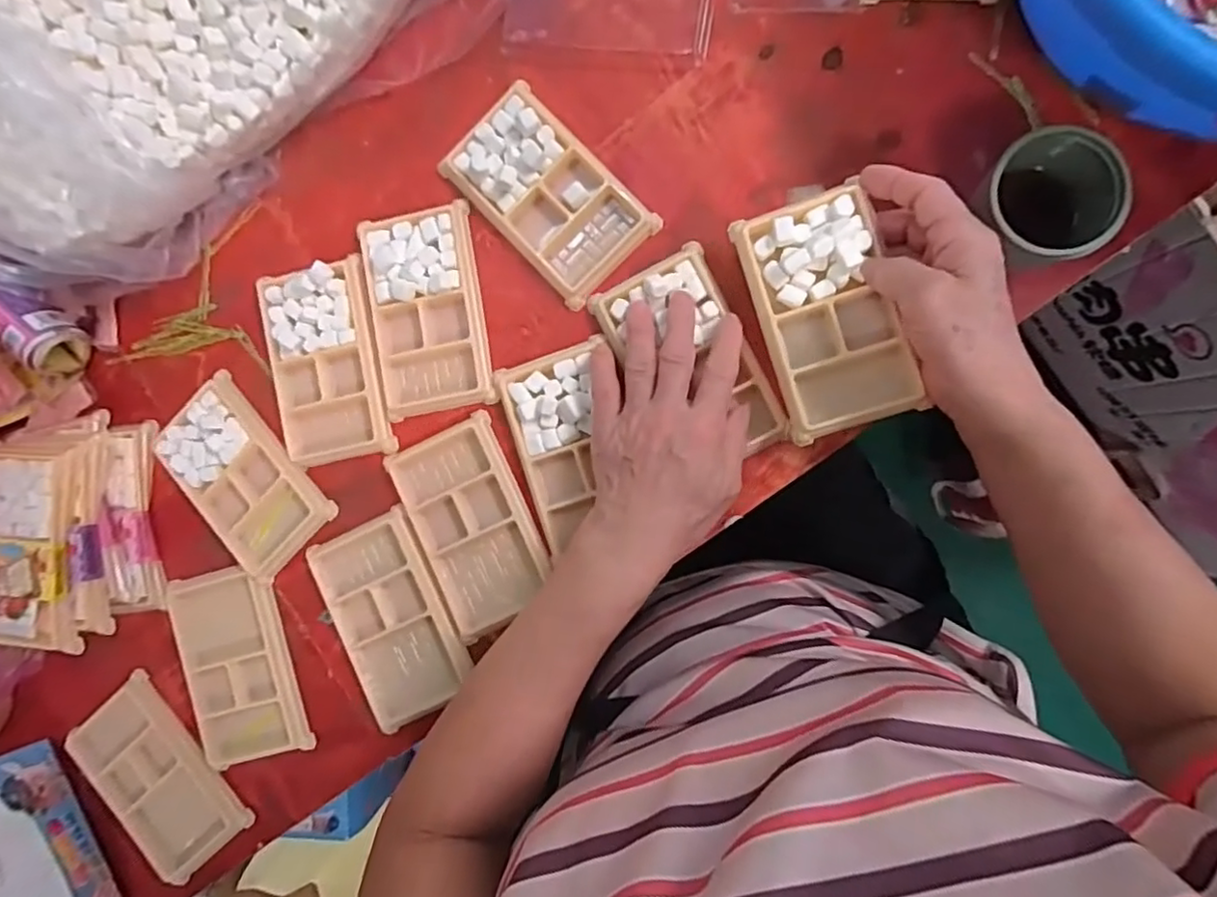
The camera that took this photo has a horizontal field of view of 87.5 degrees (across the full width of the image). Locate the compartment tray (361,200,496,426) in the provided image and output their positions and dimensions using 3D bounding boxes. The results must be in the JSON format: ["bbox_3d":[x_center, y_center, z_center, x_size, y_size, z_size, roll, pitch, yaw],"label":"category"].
[{"bbox_3d":[-0.123,-0.093,0.430,0.077,0.012,0.134,-10,89,8],"label":"compartment tray"}]

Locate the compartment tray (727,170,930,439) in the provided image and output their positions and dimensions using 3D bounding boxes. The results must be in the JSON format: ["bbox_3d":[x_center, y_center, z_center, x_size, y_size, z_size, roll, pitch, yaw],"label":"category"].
[{"bbox_3d":[0.127,-0.078,0.367,0.071,0.021,0.134,-16,90,8],"label":"compartment tray"}]

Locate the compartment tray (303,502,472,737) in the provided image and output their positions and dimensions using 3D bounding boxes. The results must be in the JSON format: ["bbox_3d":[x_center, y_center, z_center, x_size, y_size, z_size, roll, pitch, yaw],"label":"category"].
[{"bbox_3d":[-0.146,0.118,0.438,0.078,0.009,0.136,-25,87,8],"label":"compartment tray"}]

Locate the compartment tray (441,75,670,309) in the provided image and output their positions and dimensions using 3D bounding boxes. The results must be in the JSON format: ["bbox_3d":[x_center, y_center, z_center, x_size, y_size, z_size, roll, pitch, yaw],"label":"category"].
[{"bbox_3d":[-0.040,-0.167,0.417,0.081,0.017,0.134,-44,85,7],"label":"compartment tray"}]

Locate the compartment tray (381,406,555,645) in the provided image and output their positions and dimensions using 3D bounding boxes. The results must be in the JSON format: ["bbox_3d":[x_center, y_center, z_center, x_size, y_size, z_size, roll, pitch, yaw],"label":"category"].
[{"bbox_3d":[-0.091,0.052,0.429,0.078,0.011,0.134,-24,87,8],"label":"compartment tray"}]

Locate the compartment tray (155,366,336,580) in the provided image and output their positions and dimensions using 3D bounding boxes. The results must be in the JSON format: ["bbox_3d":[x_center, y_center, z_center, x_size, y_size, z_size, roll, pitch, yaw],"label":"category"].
[{"bbox_3d":[-0.258,0.021,0.447,0.076,0.017,0.131,-45,85,6],"label":"compartment tray"}]

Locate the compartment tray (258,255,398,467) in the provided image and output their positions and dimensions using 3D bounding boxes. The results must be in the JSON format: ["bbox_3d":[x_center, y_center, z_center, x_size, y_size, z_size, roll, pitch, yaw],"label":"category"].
[{"bbox_3d":[-0.196,-0.059,0.440,0.077,0.011,0.132,-10,89,8],"label":"compartment tray"}]

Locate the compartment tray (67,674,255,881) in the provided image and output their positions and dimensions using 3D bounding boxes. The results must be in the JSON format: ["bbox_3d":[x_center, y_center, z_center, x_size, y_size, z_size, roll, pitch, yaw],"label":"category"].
[{"bbox_3d":[-0.326,0.239,0.461,0.080,0.012,0.134,-39,85,7],"label":"compartment tray"}]

